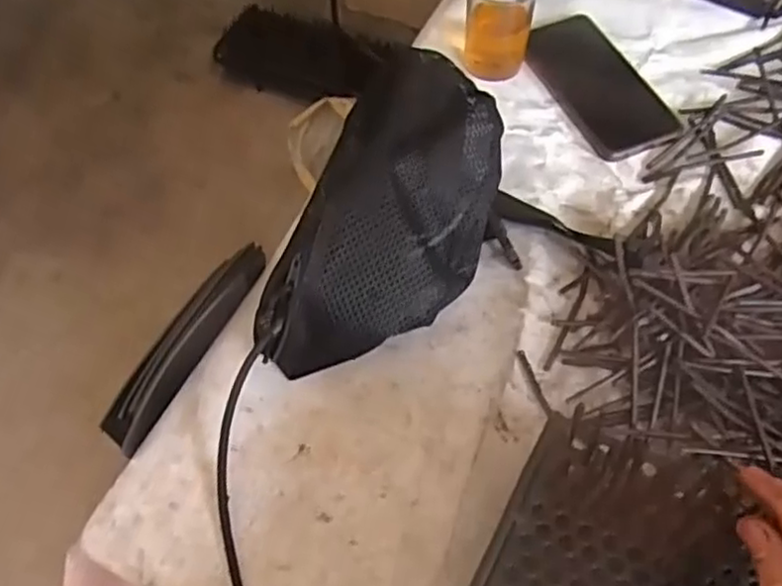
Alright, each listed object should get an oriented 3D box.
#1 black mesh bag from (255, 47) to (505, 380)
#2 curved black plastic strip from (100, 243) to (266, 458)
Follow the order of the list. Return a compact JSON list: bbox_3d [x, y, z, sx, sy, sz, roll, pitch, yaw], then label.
[{"bbox_3d":[0.015,-0.066,0.480,0.109,0.104,0.271,19,61,14],"label":"black mesh bag"},{"bbox_3d":[-0.137,0.030,0.471,0.026,0.018,0.162,22,62,16],"label":"curved black plastic strip"}]

